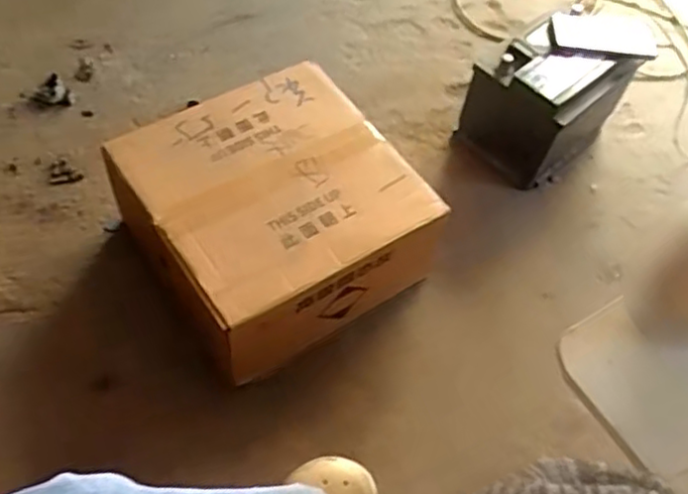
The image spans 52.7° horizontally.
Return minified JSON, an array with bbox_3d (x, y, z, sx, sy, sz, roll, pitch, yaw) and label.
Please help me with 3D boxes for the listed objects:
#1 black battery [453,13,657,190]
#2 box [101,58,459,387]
[{"bbox_3d":[0.325,-0.236,1.093,0.224,0.199,0.173,-37,67,-25],"label":"black battery"},{"bbox_3d":[-0.094,-0.042,0.949,0.326,0.173,0.330,-29,64,-22],"label":"box"}]

